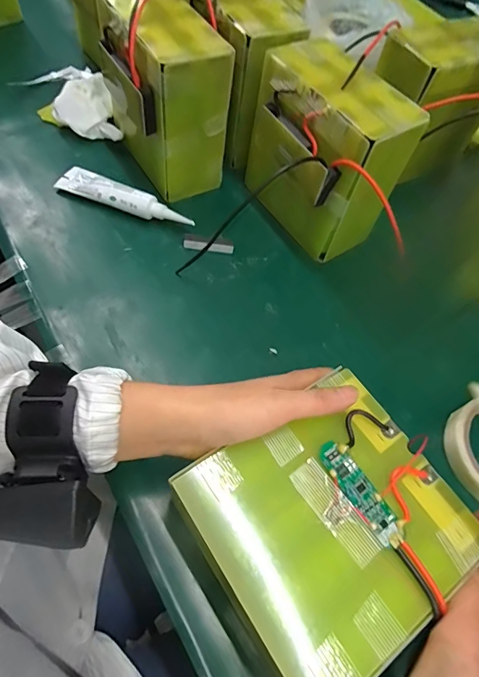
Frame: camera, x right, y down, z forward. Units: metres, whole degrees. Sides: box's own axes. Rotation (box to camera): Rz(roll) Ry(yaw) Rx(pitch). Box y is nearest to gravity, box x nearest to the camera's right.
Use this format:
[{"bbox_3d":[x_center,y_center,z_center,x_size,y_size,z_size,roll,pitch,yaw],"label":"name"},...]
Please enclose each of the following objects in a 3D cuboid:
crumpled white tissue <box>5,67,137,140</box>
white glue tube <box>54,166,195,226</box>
[{"bbox_3d":[-0.183,-0.275,0.477,0.092,0.044,0.092,-17,64,-18],"label":"crumpled white tissue"},{"bbox_3d":[-0.122,-0.150,0.429,0.154,0.017,0.033,23,61,6],"label":"white glue tube"}]

